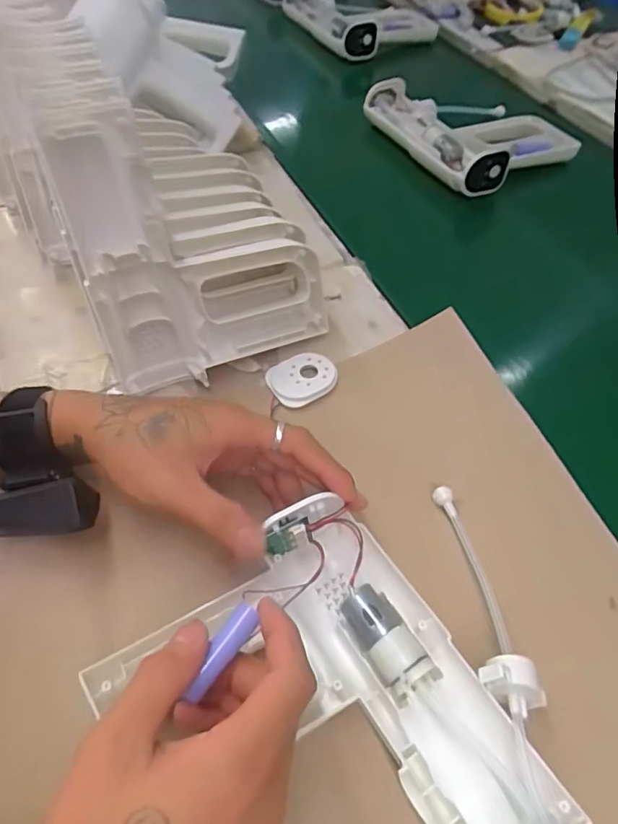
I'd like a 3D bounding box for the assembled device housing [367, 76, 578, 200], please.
[{"bbox_3d":[0.200,-0.357,0.672,0.183,0.048,0.206,-27,58,-18],"label":"assembled device housing"}]

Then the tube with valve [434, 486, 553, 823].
[{"bbox_3d":[0.109,0.131,0.308,0.033,0.025,0.210,-4,54,-2],"label":"tube with valve"}]

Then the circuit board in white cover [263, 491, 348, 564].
[{"bbox_3d":[-0.003,0.071,0.342,0.052,0.032,0.017,-27,60,-16],"label":"circuit board in white cover"}]

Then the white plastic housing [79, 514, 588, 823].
[{"bbox_3d":[0.005,0.174,0.290,0.185,0.051,0.207,-29,60,-17],"label":"white plastic housing"}]

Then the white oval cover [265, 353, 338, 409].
[{"bbox_3d":[-0.005,-0.029,0.457,0.057,0.006,0.045,-24,57,-16],"label":"white oval cover"}]

